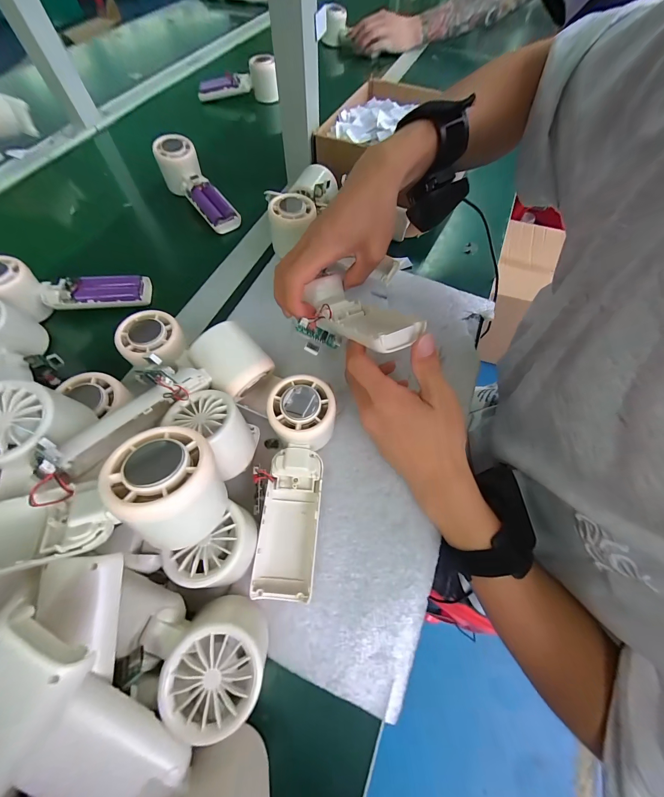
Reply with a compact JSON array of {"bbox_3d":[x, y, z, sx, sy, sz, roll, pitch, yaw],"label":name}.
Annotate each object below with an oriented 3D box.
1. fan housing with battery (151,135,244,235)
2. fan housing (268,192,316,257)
[{"bbox_3d":[-0.195,-0.304,0.439,0.051,0.046,0.160,-37,84,-17],"label":"fan housing with battery"},{"bbox_3d":[-0.047,-0.211,0.369,0.054,0.052,0.052,-3,64,-2],"label":"fan housing"}]

